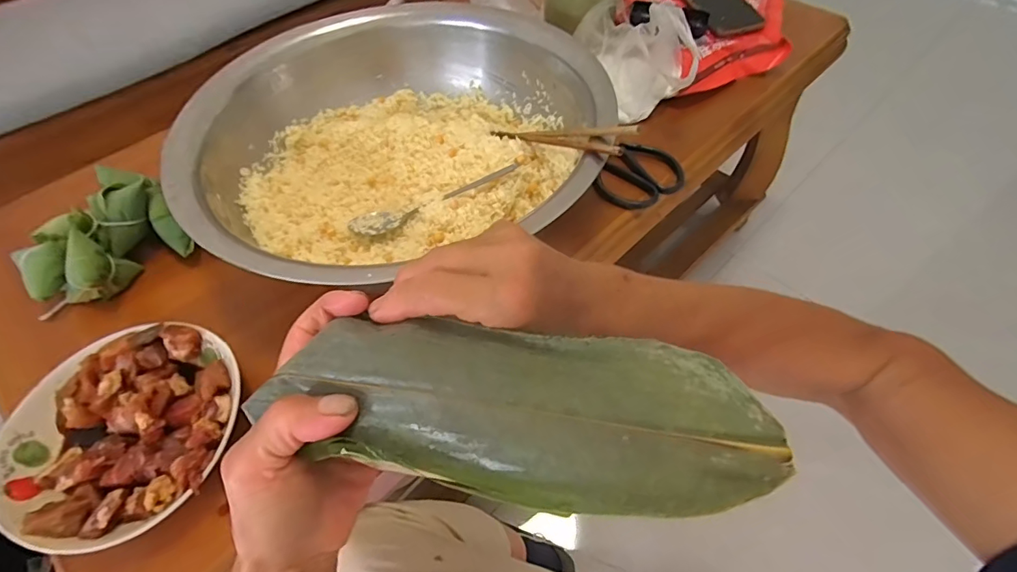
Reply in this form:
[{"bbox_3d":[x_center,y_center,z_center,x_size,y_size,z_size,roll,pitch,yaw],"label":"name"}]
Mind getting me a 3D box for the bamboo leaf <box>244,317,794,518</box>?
[{"bbox_3d":[-0.005,0.047,0.192,0.199,0.011,0.068,5,55,17],"label":"bamboo leaf"}]

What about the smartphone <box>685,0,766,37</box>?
[{"bbox_3d":[0.301,-0.413,0.687,0.076,0.012,0.155,-19,62,1],"label":"smartphone"}]

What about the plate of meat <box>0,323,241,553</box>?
[{"bbox_3d":[-0.309,0.112,0.381,0.174,0.034,0.167,1,55,3],"label":"plate of meat"}]

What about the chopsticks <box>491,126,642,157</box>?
[{"bbox_3d":[0.041,-0.145,0.466,0.031,0.015,0.200,-38,36,-22],"label":"chopsticks"}]

